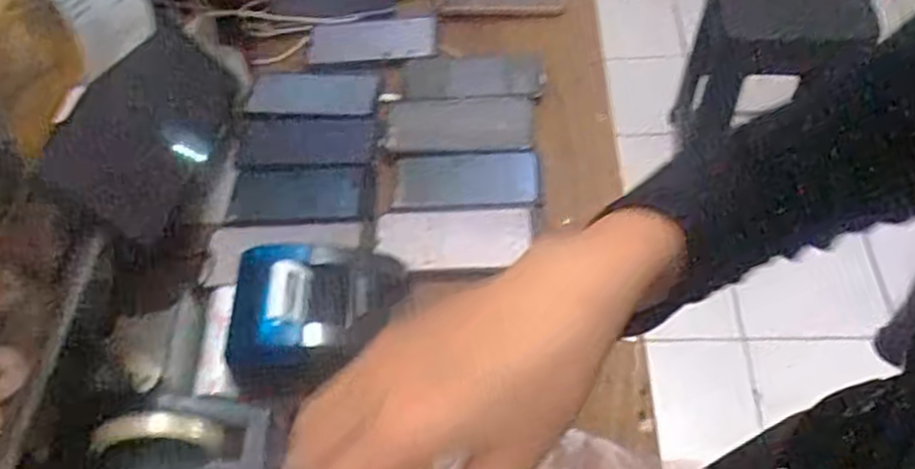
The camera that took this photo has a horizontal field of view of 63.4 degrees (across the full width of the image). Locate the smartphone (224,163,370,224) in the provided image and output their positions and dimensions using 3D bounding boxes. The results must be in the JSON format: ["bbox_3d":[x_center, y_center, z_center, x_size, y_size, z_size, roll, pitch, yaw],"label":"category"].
[{"bbox_3d":[-0.178,-0.050,0.826,0.154,0.008,0.086,-2,53,6],"label":"smartphone"}]

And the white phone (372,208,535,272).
[{"bbox_3d":[-0.006,0.004,0.767,0.159,0.007,0.076,-3,53,6],"label":"white phone"}]

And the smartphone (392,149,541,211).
[{"bbox_3d":[0.010,-0.062,0.817,0.157,0.013,0.088,-1,53,7],"label":"smartphone"}]

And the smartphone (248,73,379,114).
[{"bbox_3d":[-0.177,-0.182,0.917,0.150,0.011,0.080,-4,52,5],"label":"smartphone"}]

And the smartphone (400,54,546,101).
[{"bbox_3d":[0.019,-0.199,0.931,0.177,0.007,0.076,-5,52,4],"label":"smartphone"}]

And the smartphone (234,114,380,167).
[{"bbox_3d":[-0.174,-0.114,0.863,0.161,0.006,0.085,-1,53,7],"label":"smartphone"}]

